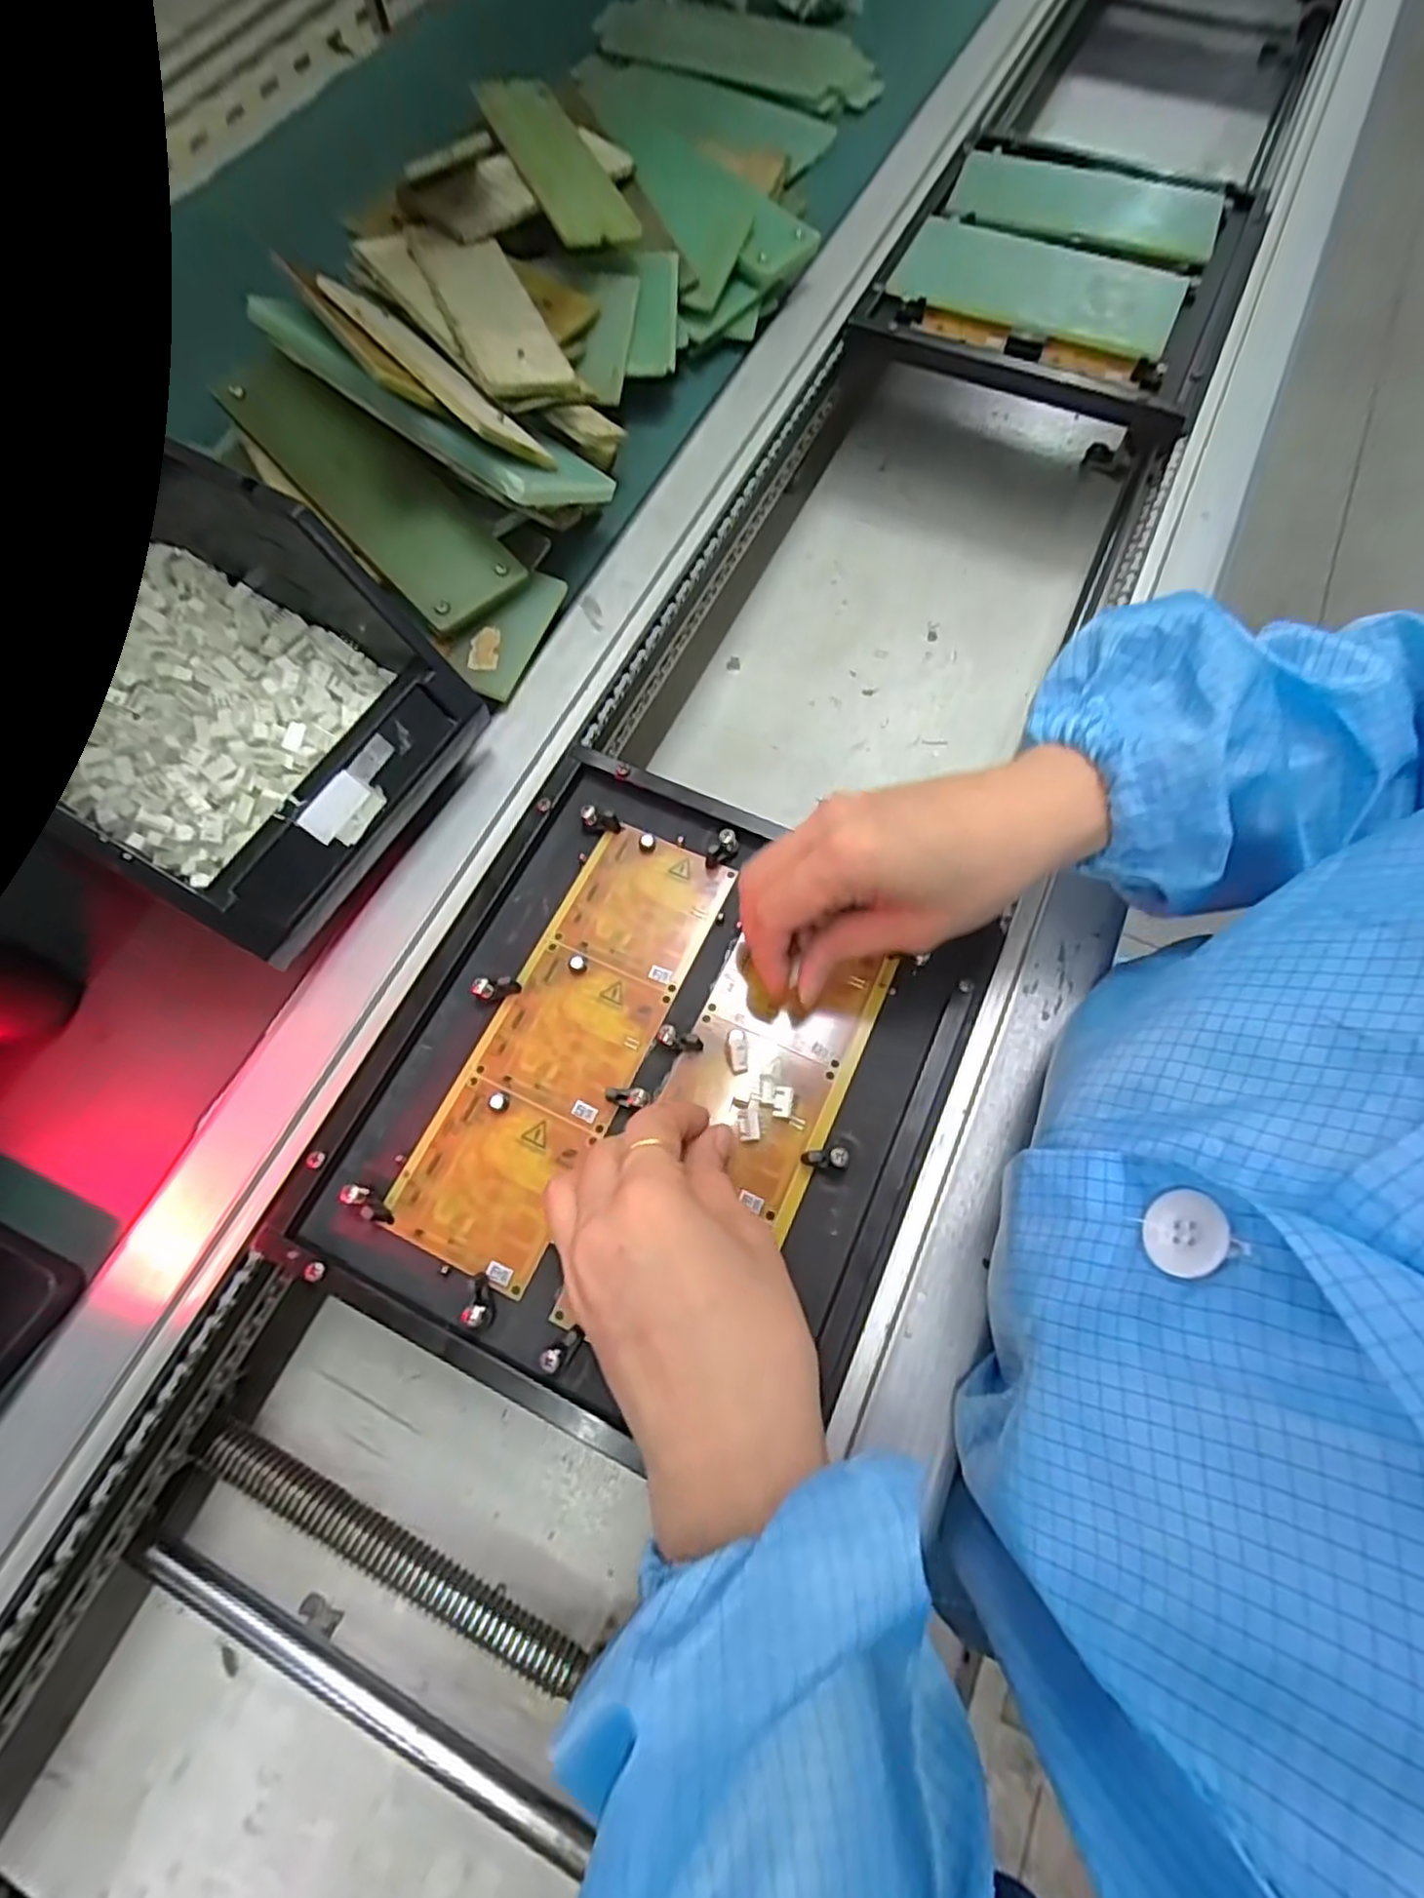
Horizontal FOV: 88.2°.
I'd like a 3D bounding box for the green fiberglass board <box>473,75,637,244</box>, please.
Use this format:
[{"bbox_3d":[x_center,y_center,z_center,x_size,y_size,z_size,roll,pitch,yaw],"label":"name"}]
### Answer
[{"bbox_3d":[-0.097,-0.494,0.458,0.053,0.007,0.162,-20,75,-17],"label":"green fiberglass board"}]

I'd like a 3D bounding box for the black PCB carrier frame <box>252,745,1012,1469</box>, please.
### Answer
[{"bbox_3d":[-0.024,0.057,0.326,0.236,0.016,0.261,23,72,10],"label":"black PCB carrier frame"}]

